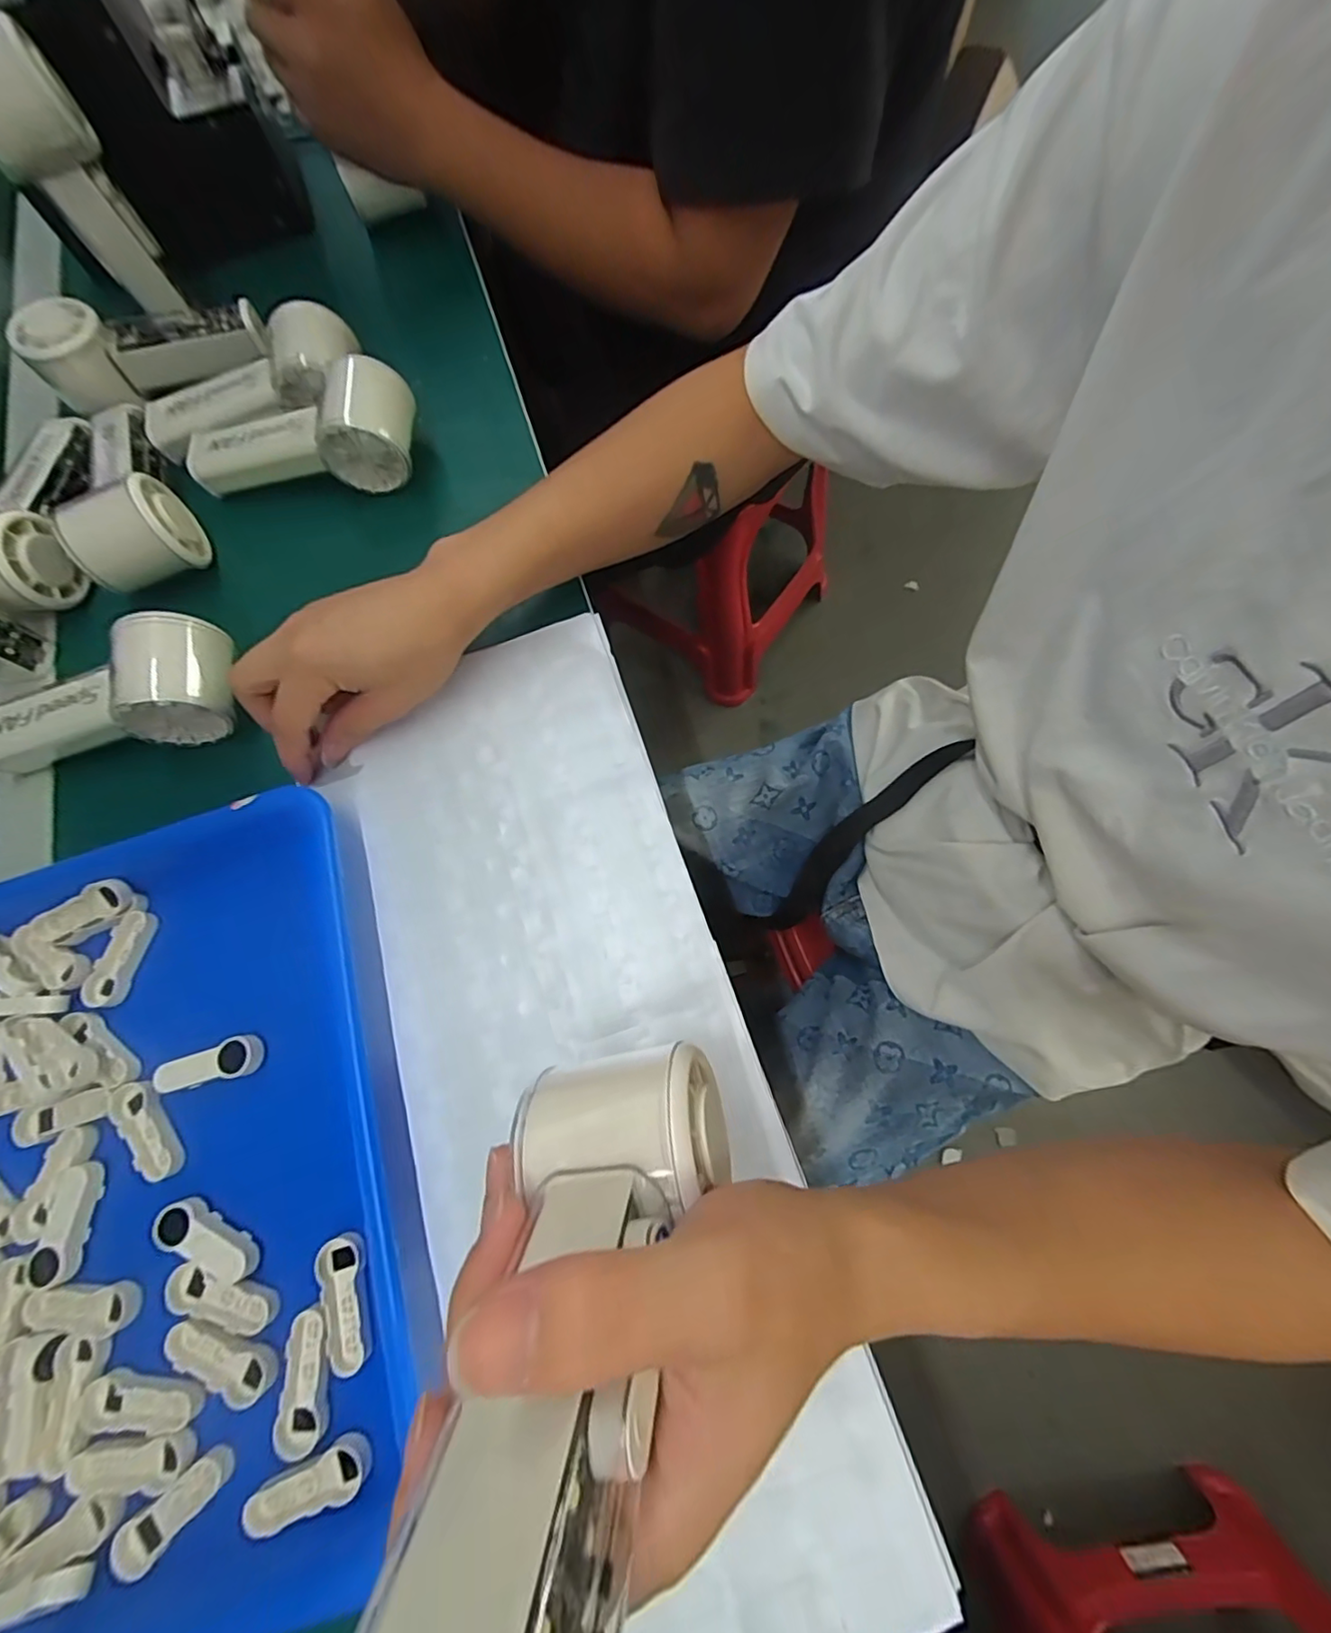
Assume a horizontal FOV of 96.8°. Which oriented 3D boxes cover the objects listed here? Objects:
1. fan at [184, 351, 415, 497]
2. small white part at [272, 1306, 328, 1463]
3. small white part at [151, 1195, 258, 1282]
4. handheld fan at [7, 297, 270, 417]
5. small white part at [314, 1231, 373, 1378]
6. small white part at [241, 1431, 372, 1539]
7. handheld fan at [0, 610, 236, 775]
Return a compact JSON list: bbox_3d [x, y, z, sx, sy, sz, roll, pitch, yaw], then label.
[{"bbox_3d":[-0.249,-0.261,0.397,0.157,0.048,0.062,0,73,5],"label":"fan"},{"bbox_3d":[-0.154,0.241,0.252,0.018,0.005,0.051,-5,73,4],"label":"small white part"},{"bbox_3d":[-0.209,0.195,0.273,0.050,0.014,0.018,20,76,11],"label":"small white part"},{"bbox_3d":[-0.372,-0.344,0.424,0.155,0.051,0.046,-18,72,0],"label":"handheld fan"},{"bbox_3d":[-0.141,0.214,0.260,0.019,0.006,0.050,-19,72,-1],"label":"small white part"},{"bbox_3d":[-0.146,0.276,0.244,0.051,0.010,0.019,-28,72,-3],"label":"small white part"},{"bbox_3d":[-0.331,-0.070,0.343,0.157,0.048,0.059,-12,72,1],"label":"handheld fan"}]

